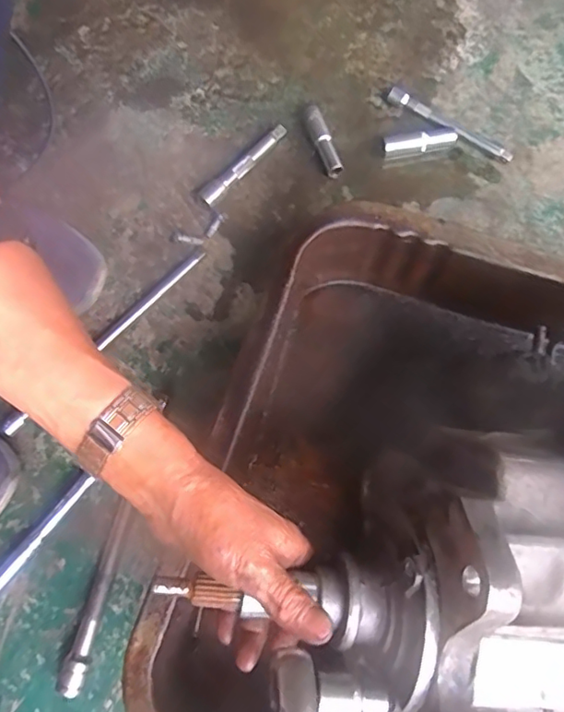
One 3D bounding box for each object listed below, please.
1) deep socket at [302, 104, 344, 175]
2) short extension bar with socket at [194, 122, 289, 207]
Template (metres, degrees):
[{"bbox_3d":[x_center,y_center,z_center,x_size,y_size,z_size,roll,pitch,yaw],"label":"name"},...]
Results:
[{"bbox_3d":[0.043,-0.233,0.600,0.019,0.022,0.083,-18,73,-5],"label":"deep socket"},{"bbox_3d":[-0.039,-0.205,0.592,0.021,0.022,0.124,42,77,13],"label":"short extension bar with socket"}]

